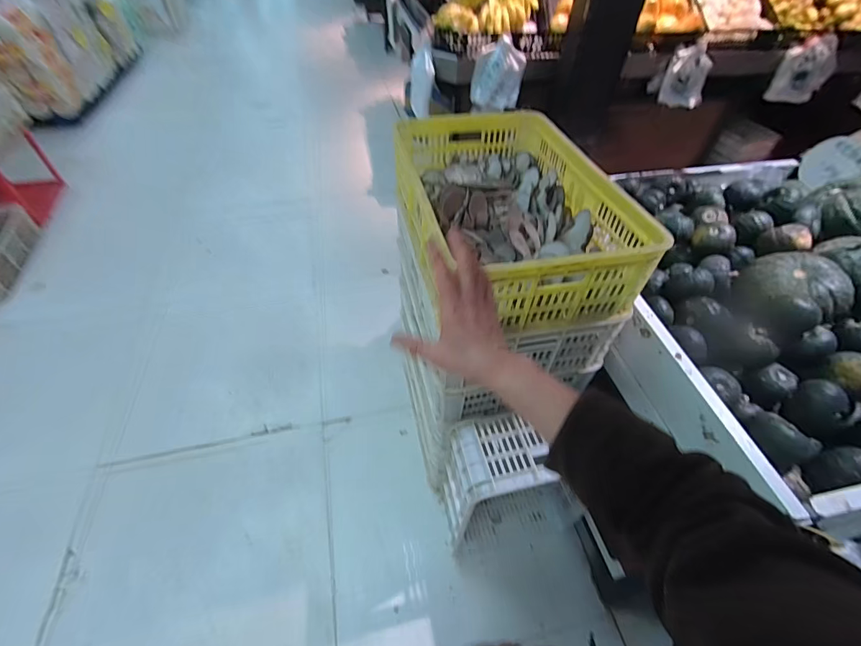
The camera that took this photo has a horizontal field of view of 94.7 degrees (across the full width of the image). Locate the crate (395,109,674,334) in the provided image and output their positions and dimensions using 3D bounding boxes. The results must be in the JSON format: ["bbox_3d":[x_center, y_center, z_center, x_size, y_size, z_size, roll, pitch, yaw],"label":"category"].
[{"bbox_3d":[0.157,-0.292,0.908,0.403,0.170,0.650,-10,51,-8],"label":"crate"}]

